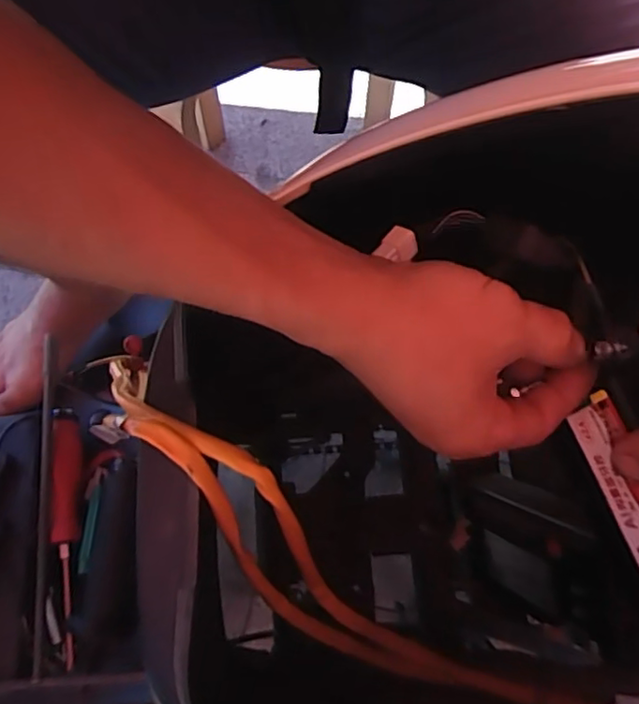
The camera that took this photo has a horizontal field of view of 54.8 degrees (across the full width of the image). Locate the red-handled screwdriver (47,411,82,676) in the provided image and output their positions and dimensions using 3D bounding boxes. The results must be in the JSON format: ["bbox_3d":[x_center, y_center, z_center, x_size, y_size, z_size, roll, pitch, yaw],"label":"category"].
[{"bbox_3d":[-0.209,0.143,0.502,0.022,0.019,0.201,-8,70,-3],"label":"red-handled screwdriver"}]

